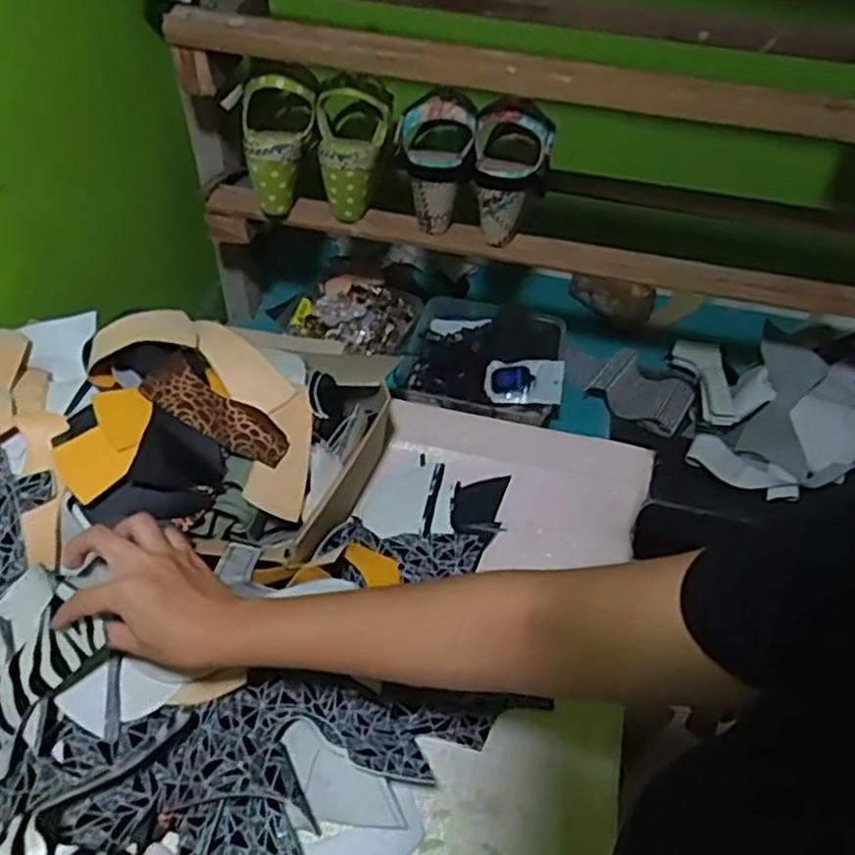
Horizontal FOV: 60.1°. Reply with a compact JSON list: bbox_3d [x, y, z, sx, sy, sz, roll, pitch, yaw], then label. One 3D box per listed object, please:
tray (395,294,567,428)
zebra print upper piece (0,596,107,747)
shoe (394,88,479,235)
[{"bbox_3d":[0.074,-0.091,0.980,0.207,0.065,0.195,9,49,3],"label":"tray"},{"bbox_3d":[-0.291,0.183,0.510,0.154,0.031,0.051,-42,62,-6],"label":"zebra print upper piece"},{"bbox_3d":[0.008,-0.284,0.794,0.084,0.127,0.079,5,49,-1],"label":"shoe"}]

